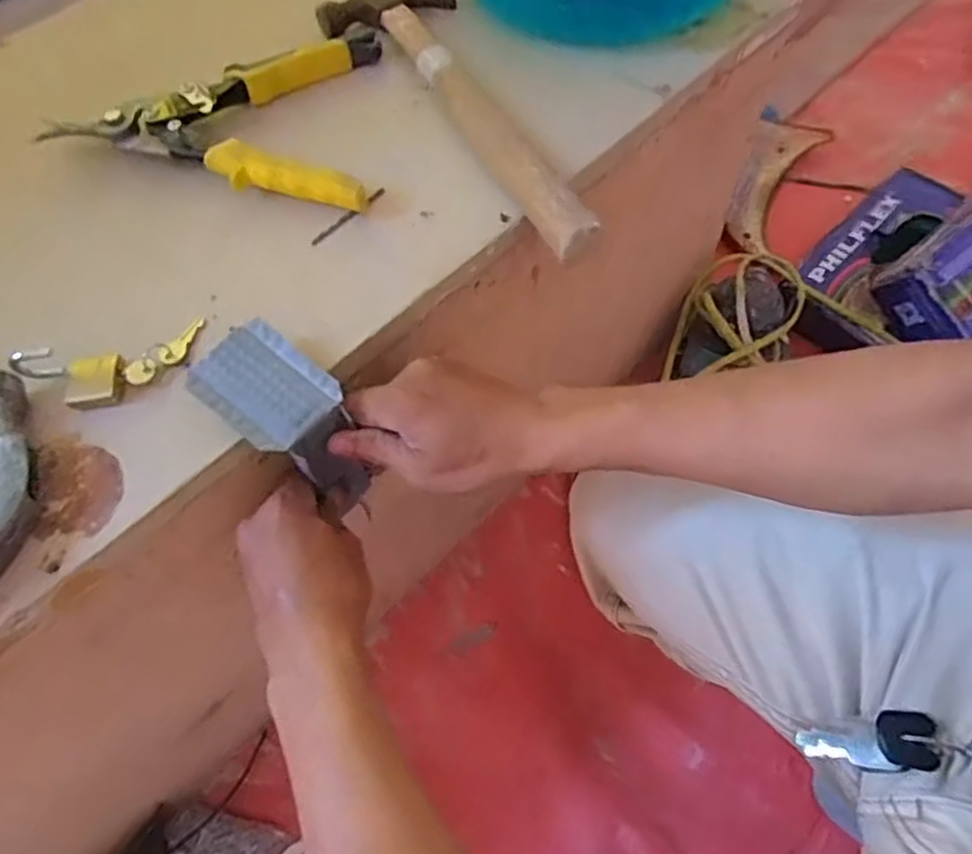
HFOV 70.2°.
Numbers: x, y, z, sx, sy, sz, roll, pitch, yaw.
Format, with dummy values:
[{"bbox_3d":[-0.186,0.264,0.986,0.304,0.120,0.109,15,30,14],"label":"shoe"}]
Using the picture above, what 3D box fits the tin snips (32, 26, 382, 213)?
[{"bbox_3d":[-0.165,-0.234,0.493,0.213,0.029,0.167,11,63,9],"label":"tin snips"}]

